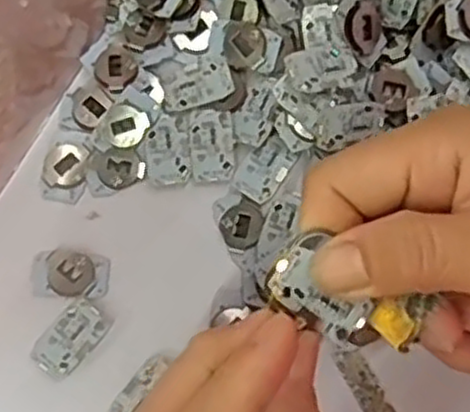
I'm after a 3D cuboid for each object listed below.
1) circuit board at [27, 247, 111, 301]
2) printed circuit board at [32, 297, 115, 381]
[{"bbox_3d":[-0.066,0.026,0.302,0.031,0.004,0.019,8,77,2],"label":"circuit board"},{"bbox_3d":[-0.064,0.051,0.294,0.018,0.004,0.031,39,80,8],"label":"printed circuit board"}]

